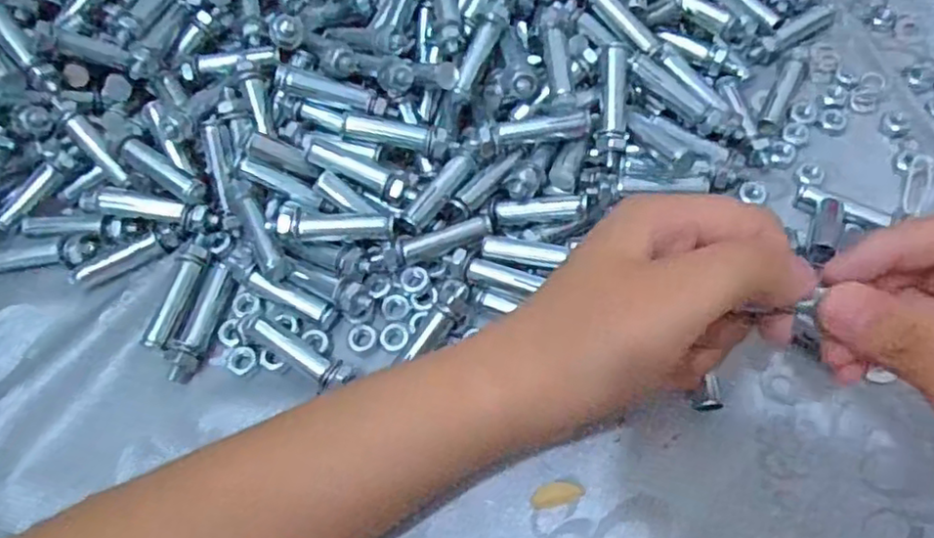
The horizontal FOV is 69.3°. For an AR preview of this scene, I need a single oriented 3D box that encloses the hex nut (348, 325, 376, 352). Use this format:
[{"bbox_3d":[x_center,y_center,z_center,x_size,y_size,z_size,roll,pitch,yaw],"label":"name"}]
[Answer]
[{"bbox_3d":[-0.046,0.030,0.297,0.012,0.004,0.013,-21,65,-7],"label":"hex nut"}]

